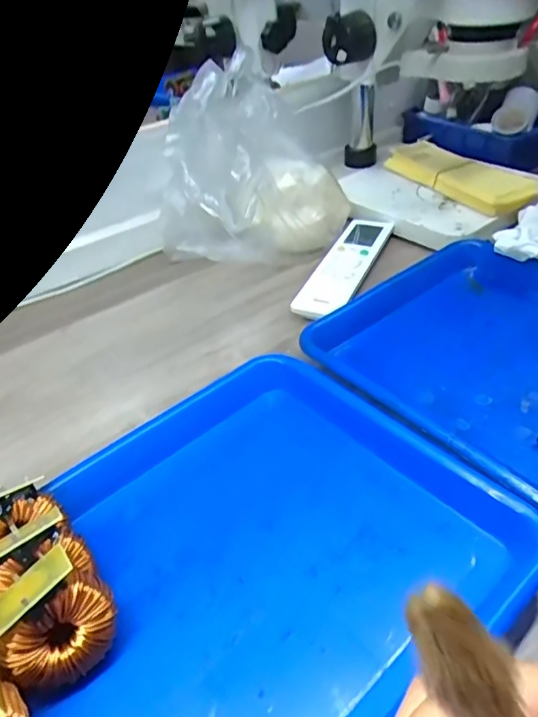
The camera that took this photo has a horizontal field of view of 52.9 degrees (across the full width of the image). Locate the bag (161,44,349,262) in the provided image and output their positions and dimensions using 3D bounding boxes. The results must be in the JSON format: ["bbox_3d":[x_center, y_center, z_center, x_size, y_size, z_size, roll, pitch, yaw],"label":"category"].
[{"bbox_3d":[-0.012,-0.191,0.557,0.197,0.191,0.112,-32,46,-26],"label":"bag"}]

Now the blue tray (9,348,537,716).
[{"bbox_3d":[-0.030,0.121,0.313,0.302,0.029,0.257,-33,46,-27],"label":"blue tray"}]

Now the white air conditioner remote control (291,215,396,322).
[{"bbox_3d":[0.082,-0.100,0.569,0.054,0.019,0.193,12,44,21],"label":"white air conditioner remote control"}]

